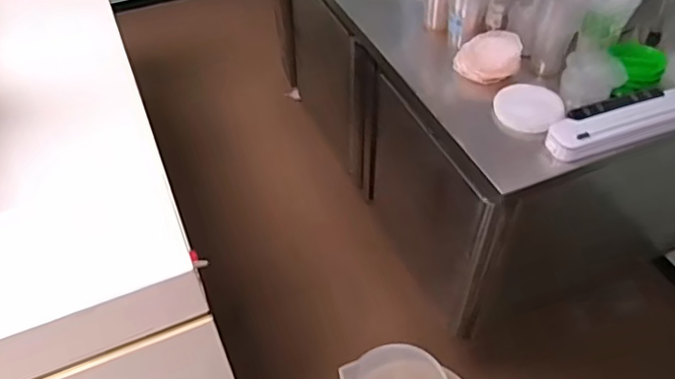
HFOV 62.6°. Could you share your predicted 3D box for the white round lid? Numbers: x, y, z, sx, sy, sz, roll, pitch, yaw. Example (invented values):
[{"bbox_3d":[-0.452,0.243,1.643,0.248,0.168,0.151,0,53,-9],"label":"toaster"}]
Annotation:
[{"bbox_3d":[0.401,-0.173,1.161,0.132,0.013,0.151,-6,46,15],"label":"white round lid"}]

